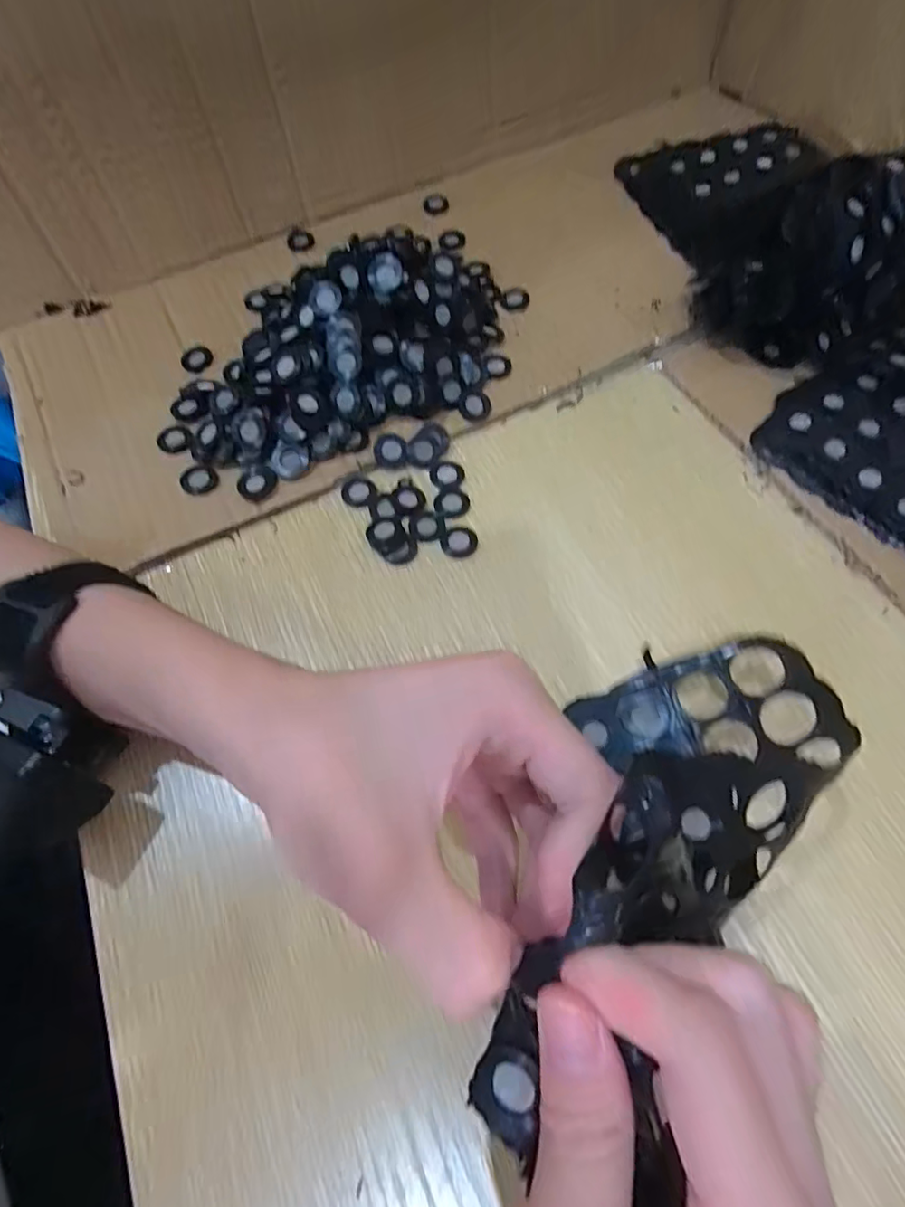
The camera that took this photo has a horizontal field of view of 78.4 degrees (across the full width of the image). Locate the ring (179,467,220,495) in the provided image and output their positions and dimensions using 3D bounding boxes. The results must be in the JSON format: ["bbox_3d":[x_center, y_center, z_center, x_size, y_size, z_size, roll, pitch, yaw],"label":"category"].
[{"bbox_3d":[-0.134,-0.065,0.294,0.020,0.005,0.016,0,62,3],"label":"ring"}]

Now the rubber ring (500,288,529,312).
[{"bbox_3d":[0.041,-0.198,0.360,0.018,0.004,0.020,2,63,4],"label":"rubber ring"}]

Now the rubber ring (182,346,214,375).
[{"bbox_3d":[-0.155,-0.148,0.336,0.019,0.006,0.019,-1,62,2],"label":"rubber ring"}]

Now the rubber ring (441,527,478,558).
[{"bbox_3d":[0.004,-0.031,0.281,0.018,0.004,0.016,-9,62,-2],"label":"rubber ring"}]

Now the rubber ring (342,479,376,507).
[{"bbox_3d":[-0.050,-0.059,0.298,0.018,0.006,0.015,-14,63,-4],"label":"rubber ring"}]

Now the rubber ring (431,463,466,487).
[{"bbox_3d":[-0.003,-0.070,0.303,0.018,0.005,0.016,-11,62,-3],"label":"rubber ring"}]

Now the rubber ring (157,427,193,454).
[{"bbox_3d":[-0.154,-0.092,0.307,0.019,0.004,0.021,-28,64,-11],"label":"rubber ring"}]

